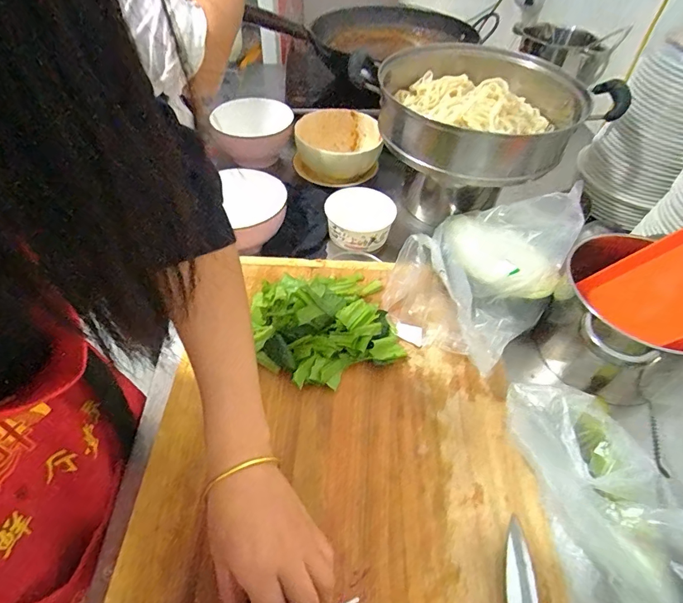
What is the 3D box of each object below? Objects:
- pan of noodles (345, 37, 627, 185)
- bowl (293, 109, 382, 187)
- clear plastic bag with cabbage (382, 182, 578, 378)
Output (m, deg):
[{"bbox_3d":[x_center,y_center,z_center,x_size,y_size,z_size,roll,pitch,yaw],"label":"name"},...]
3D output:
[{"bbox_3d":[0.186,-0.298,0.644,0.293,0.079,0.311,1,49,-2],"label":"pan of noodles"},{"bbox_3d":[-0.008,-0.280,0.769,0.149,0.069,0.156,1,49,-2],"label":"bowl"},{"bbox_3d":[0.171,-0.042,0.540,0.171,0.097,0.247,36,57,25],"label":"clear plastic bag with cabbage"}]

